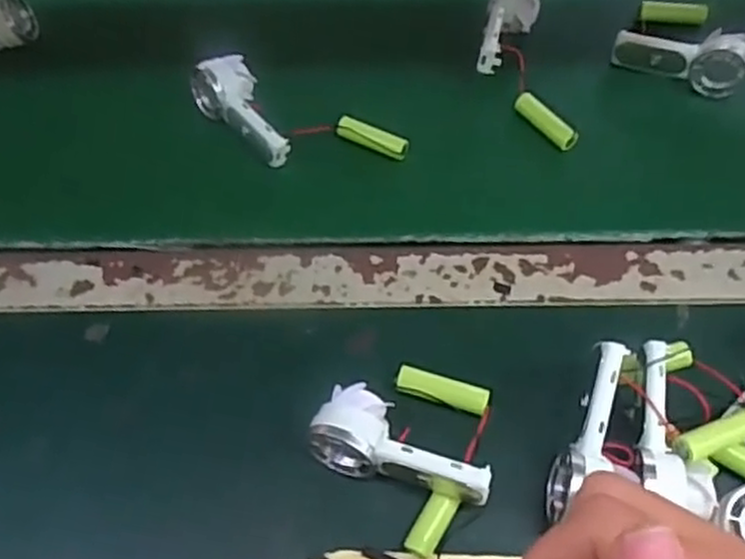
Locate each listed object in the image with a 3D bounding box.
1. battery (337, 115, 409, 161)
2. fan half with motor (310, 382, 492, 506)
[{"bbox_3d":[0.000,-0.098,0.509,0.053,0.010,0.013,25,64,16],"label":"battery"},{"bbox_3d":[0.016,0.084,0.371,0.091,0.026,0.039,17,62,12],"label":"fan half with motor"}]

